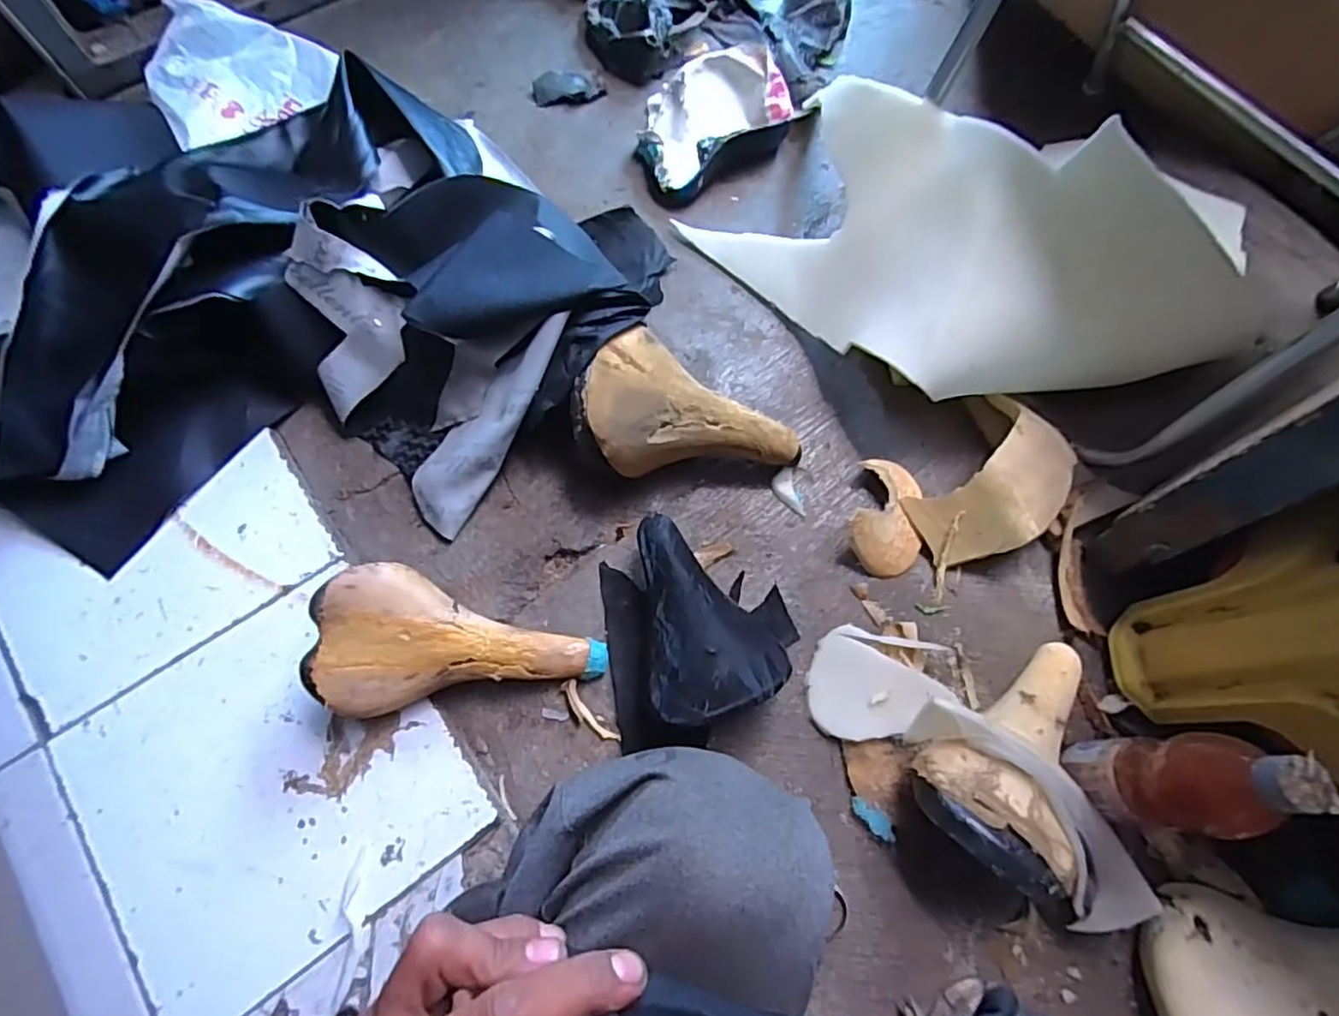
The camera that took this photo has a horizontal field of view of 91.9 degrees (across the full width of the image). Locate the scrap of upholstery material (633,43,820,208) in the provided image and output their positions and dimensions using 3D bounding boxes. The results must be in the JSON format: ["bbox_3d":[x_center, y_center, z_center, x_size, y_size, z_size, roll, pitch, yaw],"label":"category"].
[{"bbox_3d":[0.052,-0.505,0.841,0.229,0.051,0.168,-30,74,-13],"label":"scrap of upholstery material"}]

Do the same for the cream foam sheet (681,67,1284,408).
[{"bbox_3d":[0.290,-0.245,0.673,0.534,0.206,0.260,34,72,10],"label":"cream foam sheet"}]

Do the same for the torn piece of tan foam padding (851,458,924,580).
[{"bbox_3d":[0.226,0.006,0.659,0.079,0.050,0.119,21,70,5],"label":"torn piece of tan foam padding"}]

